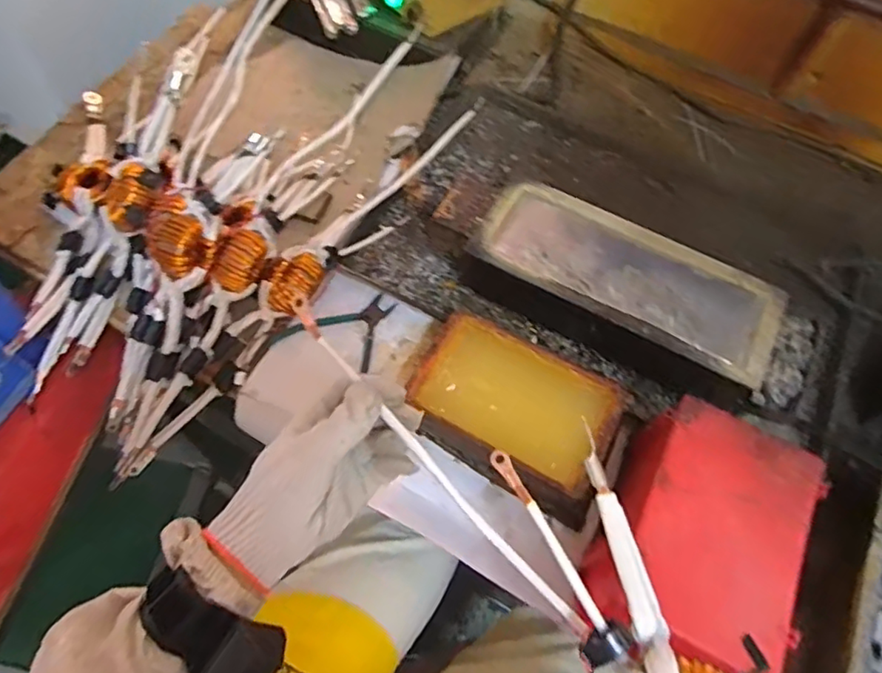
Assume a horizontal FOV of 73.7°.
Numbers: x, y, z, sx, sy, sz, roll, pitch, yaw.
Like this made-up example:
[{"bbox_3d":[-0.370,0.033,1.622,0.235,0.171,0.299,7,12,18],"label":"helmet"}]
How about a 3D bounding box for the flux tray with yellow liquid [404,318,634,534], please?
[{"bbox_3d":[0.077,0.081,0.623,0.209,0.066,0.144,27,63,11],"label":"flux tray with yellow liquid"}]

